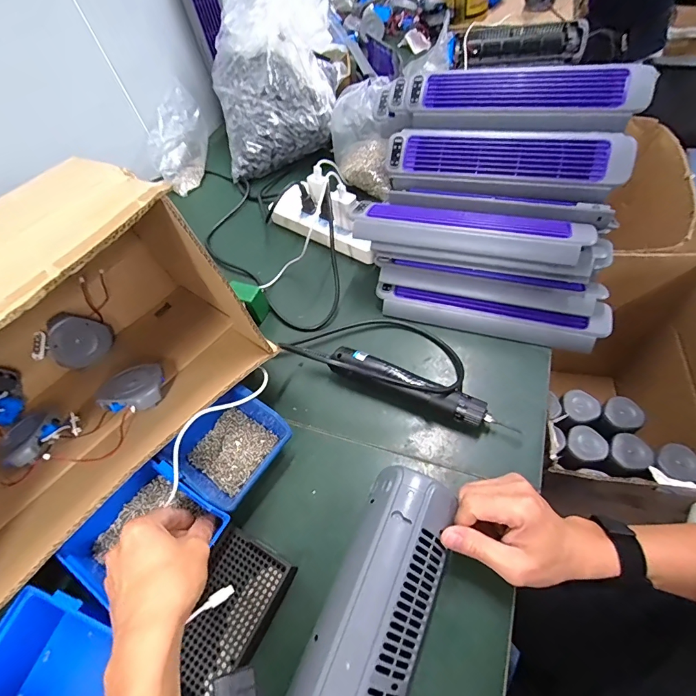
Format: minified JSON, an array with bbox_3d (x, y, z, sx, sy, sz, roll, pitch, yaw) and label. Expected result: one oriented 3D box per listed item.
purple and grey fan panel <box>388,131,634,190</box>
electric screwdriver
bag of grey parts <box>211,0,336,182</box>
[{"bbox_3d":[0.203,-0.247,0.513,0.296,0.045,0.082,12,101,16],"label":"purple and grey fan panel"},{"bbox_3d":[0.085,0.051,0.465,0.231,0.042,0.044,17,62,19],"label":"electric screwdriver"},{"bbox_3d":[-0.145,-0.531,0.713,0.247,0.269,0.205,-15,56,-1],"label":"bag of grey parts"}]

